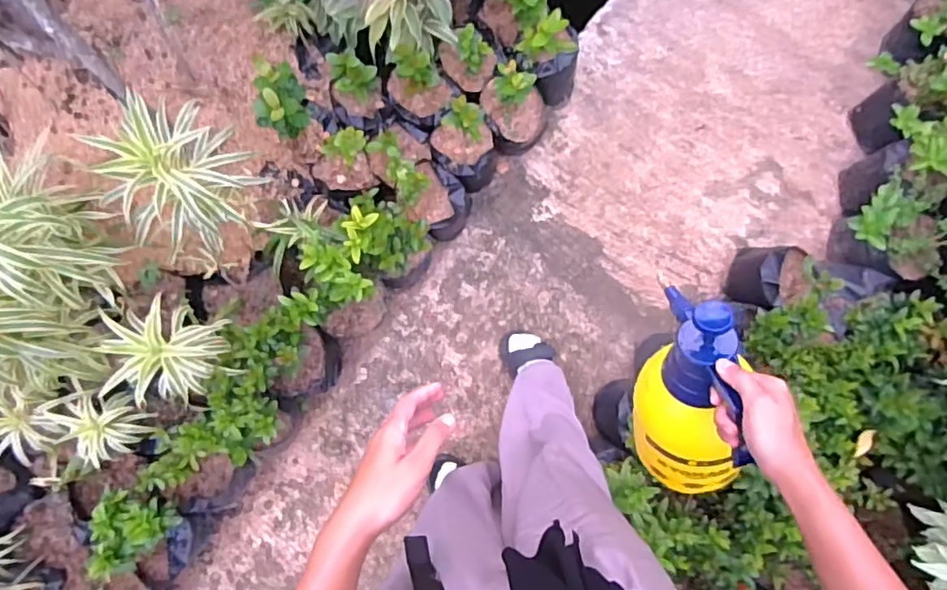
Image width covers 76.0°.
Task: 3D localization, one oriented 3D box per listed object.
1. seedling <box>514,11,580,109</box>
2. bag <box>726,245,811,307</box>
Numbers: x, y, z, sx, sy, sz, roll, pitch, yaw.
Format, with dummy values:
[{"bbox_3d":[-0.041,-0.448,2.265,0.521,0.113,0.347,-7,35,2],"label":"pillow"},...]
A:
[{"bbox_3d":[0.162,-0.508,1.303,0.137,0.182,0.155,-3,81,-1],"label":"seedling"},{"bbox_3d":[0.604,-0.030,1.260,0.111,0.145,0.123,12,81,1],"label":"bag"}]

